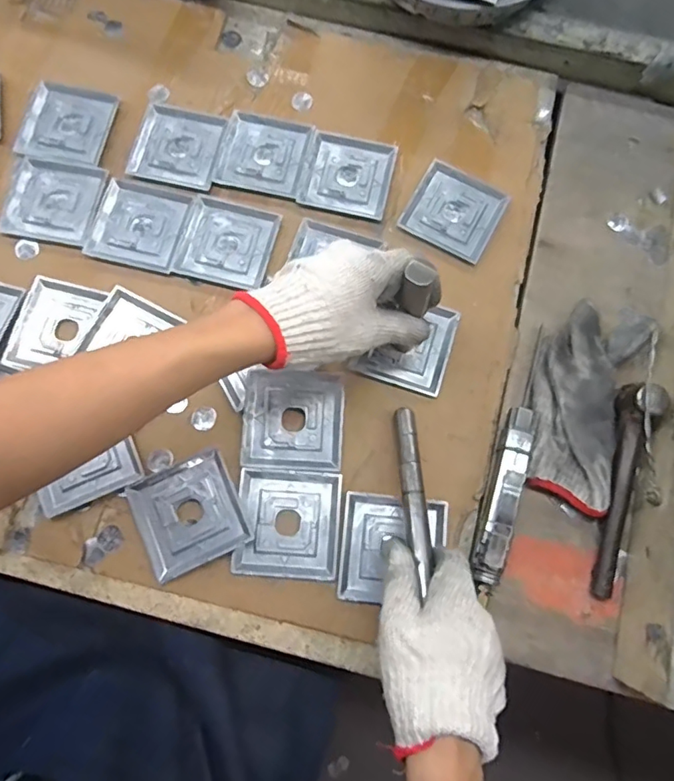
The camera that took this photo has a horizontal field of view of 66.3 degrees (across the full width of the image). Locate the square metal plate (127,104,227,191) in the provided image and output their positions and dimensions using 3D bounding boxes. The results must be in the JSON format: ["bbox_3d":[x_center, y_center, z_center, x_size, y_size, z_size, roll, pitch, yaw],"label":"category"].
[{"bbox_3d":[-0.169,-0.259,0.548,0.086,0.006,0.089,9,76,1],"label":"square metal plate"}]

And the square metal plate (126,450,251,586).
[{"bbox_3d":[-0.130,0.108,0.453,0.088,0.012,0.089,-25,78,-7],"label":"square metal plate"}]

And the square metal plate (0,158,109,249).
[{"bbox_3d":[-0.289,-0.193,0.527,0.089,0.004,0.087,10,76,1],"label":"square metal plate"}]

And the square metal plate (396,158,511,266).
[{"bbox_3d":[0.123,-0.187,0.536,0.090,0.004,0.091,28,77,6],"label":"square metal plate"}]

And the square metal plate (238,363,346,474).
[{"bbox_3d":[-0.040,0.026,0.474,0.089,0.008,0.089,3,76,0],"label":"square metal plate"}]

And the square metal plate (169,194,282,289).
[{"bbox_3d":[-0.110,-0.150,0.522,0.090,0.004,0.086,14,76,2],"label":"square metal plate"}]

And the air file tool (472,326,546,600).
[{"bbox_3d":[0.147,0.095,0.452,0.028,0.035,0.164,18,76,3],"label":"air file tool"}]

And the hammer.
[{"bbox_3d":[0.257,0.088,0.451,0.033,0.052,0.185,16,76,3],"label":"hammer"}]

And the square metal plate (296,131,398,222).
[{"bbox_3d":[0.012,-0.227,0.544,0.088,0.004,0.092,12,76,2],"label":"square metal plate"}]

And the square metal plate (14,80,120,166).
[{"bbox_3d":[-0.287,-0.284,0.549,0.087,0.004,0.085,11,76,2],"label":"square metal plate"}]

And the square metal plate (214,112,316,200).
[{"bbox_3d":[-0.075,-0.250,0.547,0.090,0.004,0.087,11,76,2],"label":"square metal plate"}]

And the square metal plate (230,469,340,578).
[{"bbox_3d":[-0.043,0.119,0.457,0.089,0.005,0.090,3,76,0],"label":"square metal plate"}]

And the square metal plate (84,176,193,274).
[{"bbox_3d":[-0.200,-0.167,0.523,0.089,0.005,0.085,13,76,2],"label":"square metal plate"}]

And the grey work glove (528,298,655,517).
[{"bbox_3d":[0.229,0.004,0.483,0.089,0.025,0.197,22,76,4],"label":"grey work glove"}]

